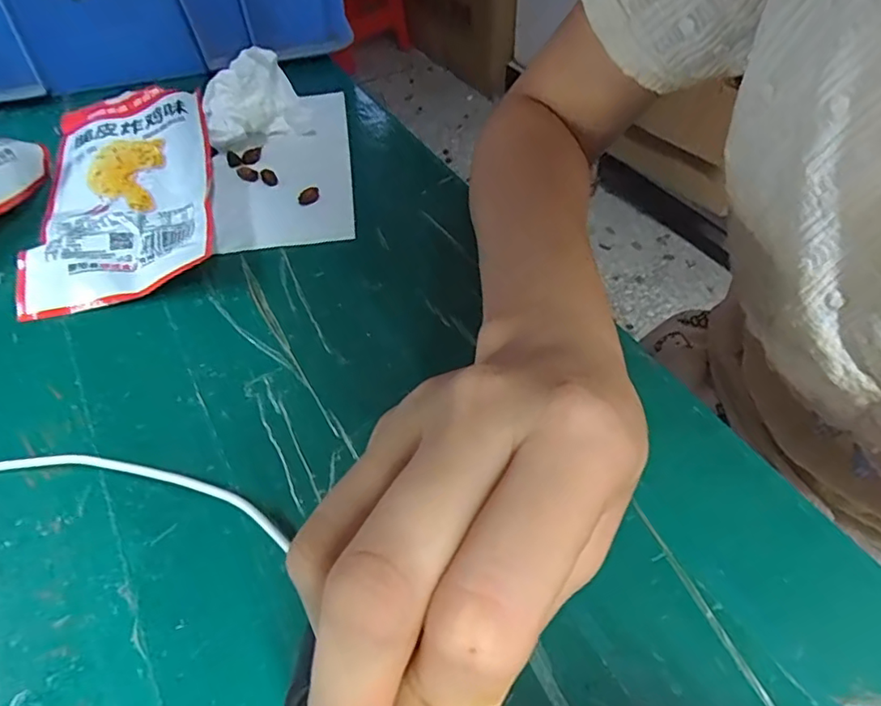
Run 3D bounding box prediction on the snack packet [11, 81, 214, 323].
[{"bbox_3d":[-0.192,-0.104,0.343,0.102,0.026,0.191,-14,52,-10],"label":"snack packet"}]

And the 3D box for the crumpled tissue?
[{"bbox_3d":[-0.126,-0.167,0.378,0.066,0.045,0.047,-23,54,-16],"label":"crumpled tissue"}]

